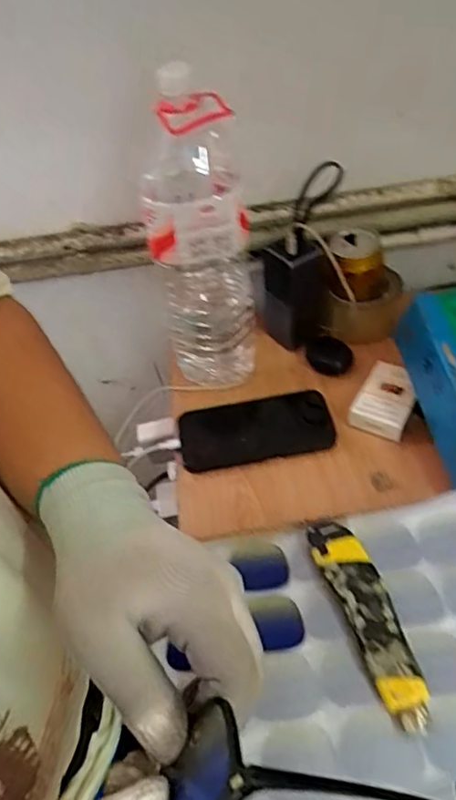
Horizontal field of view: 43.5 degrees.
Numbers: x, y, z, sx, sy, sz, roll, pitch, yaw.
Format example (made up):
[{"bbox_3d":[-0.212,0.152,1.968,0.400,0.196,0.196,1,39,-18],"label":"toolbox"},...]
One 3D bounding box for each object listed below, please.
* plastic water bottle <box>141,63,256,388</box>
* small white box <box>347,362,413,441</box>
[{"bbox_3d":[-0.028,-0.155,0.596,0.096,0.311,0.097,-1,46,6],"label":"plastic water bottle"},{"bbox_3d":[0.174,0.001,0.625,0.057,0.026,0.086,20,52,24],"label":"small white box"}]

